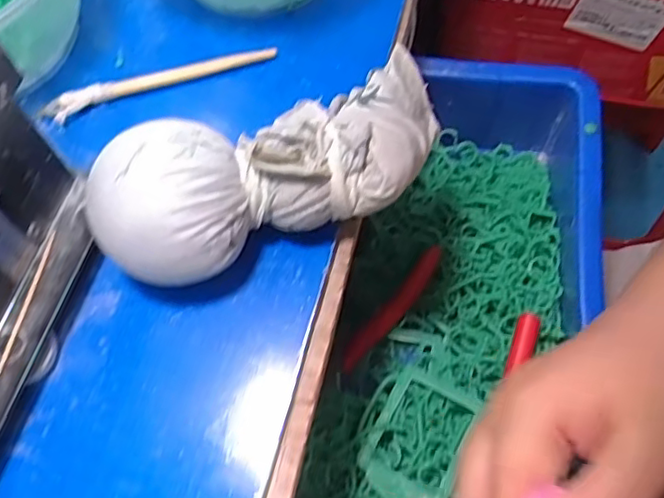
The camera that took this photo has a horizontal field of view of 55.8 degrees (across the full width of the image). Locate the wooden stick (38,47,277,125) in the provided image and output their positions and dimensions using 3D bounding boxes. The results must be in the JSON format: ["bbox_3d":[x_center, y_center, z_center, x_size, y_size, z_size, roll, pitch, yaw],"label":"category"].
[{"bbox_3d":[-0.083,-0.081,0.301,0.112,0.008,0.013,-19,64,-6],"label":"wooden stick"}]

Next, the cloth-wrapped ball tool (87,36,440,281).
[{"bbox_3d":[-0.017,-0.033,0.250,0.148,0.051,0.065,-26,65,-10],"label":"cloth-wrapped ball tool"}]

